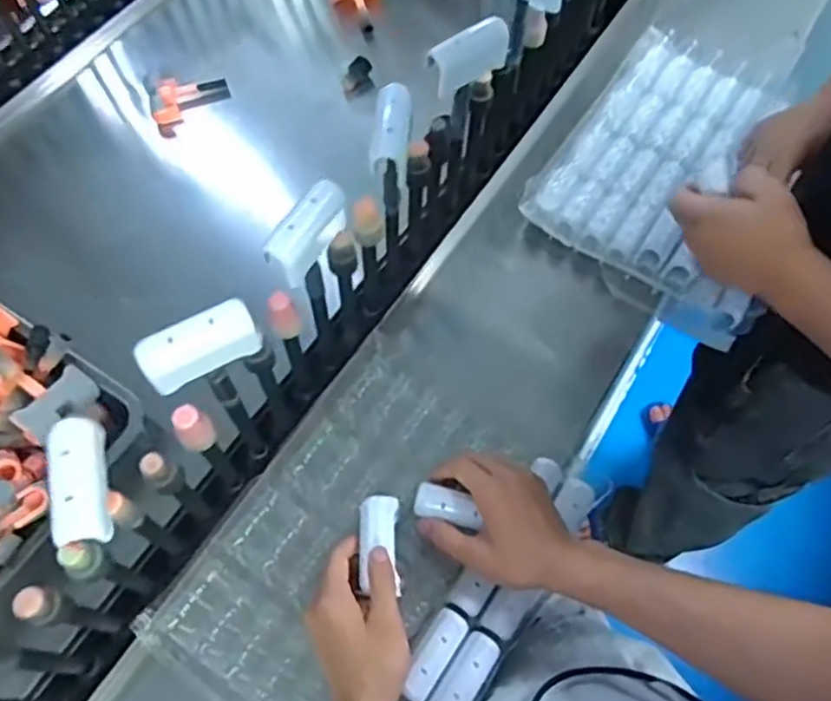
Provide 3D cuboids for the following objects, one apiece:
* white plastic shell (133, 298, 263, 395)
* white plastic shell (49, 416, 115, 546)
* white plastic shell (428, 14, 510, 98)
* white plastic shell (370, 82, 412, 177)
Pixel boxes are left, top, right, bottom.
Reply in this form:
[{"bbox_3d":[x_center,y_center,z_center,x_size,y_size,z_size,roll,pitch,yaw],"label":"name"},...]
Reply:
[{"bbox_3d":[-0.144,-0.003,0.463,0.076,0.034,0.027,-29,66,-13],"label":"white plastic shell"},{"bbox_3d":[-0.203,0.078,0.418,0.034,0.019,0.074,-7,71,-27],"label":"white plastic shell"},{"bbox_3d":[0.047,-0.257,0.599,0.081,0.047,0.018,-37,68,-17],"label":"white plastic shell"},{"bbox_3d":[-0.018,-0.178,0.545,0.029,0.017,0.086,4,63,3],"label":"white plastic shell"}]

